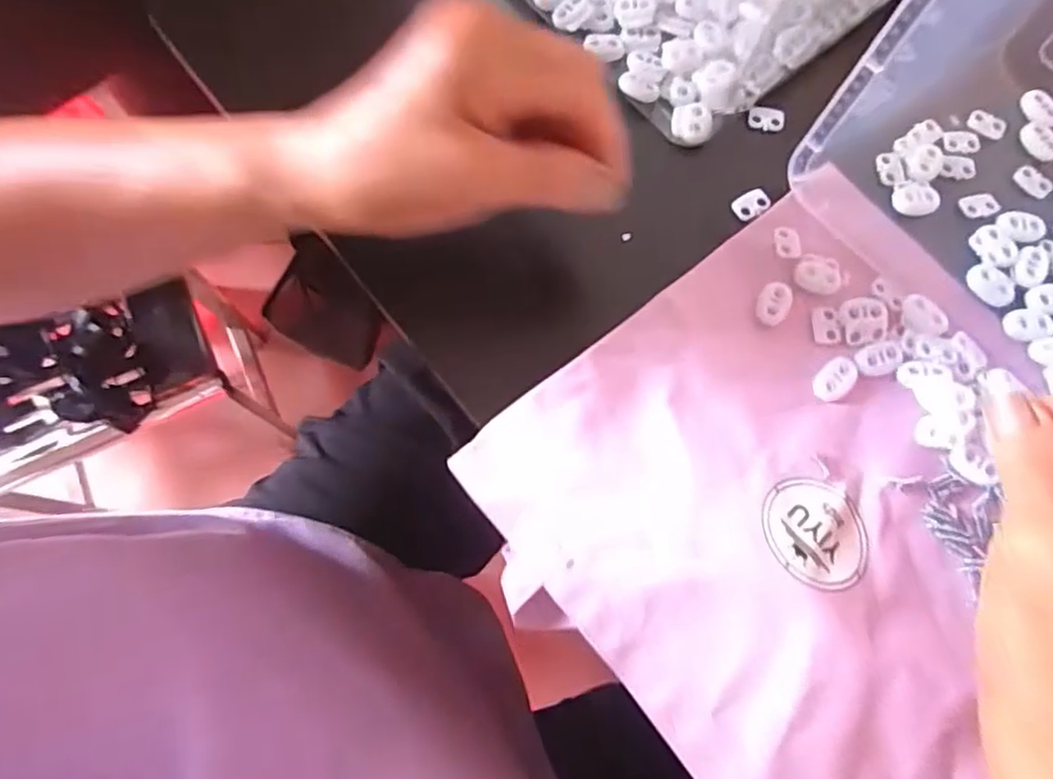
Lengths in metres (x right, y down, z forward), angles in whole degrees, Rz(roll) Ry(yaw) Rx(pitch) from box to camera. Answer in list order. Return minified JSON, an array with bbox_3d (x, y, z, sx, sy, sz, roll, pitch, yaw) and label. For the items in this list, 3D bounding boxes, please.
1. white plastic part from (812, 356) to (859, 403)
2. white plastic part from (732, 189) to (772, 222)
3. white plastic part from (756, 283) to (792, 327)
[{"bbox_3d":[0.141,-0.005,0.301,0.015,0.005,0.023,40,77,11],"label":"white plastic part"},{"bbox_3d":[0.113,-0.093,0.331,0.017,0.006,0.014,-36,76,-11],"label":"white plastic part"},{"bbox_3d":[0.117,-0.041,0.312,0.014,0.007,0.020,25,74,7],"label":"white plastic part"}]

